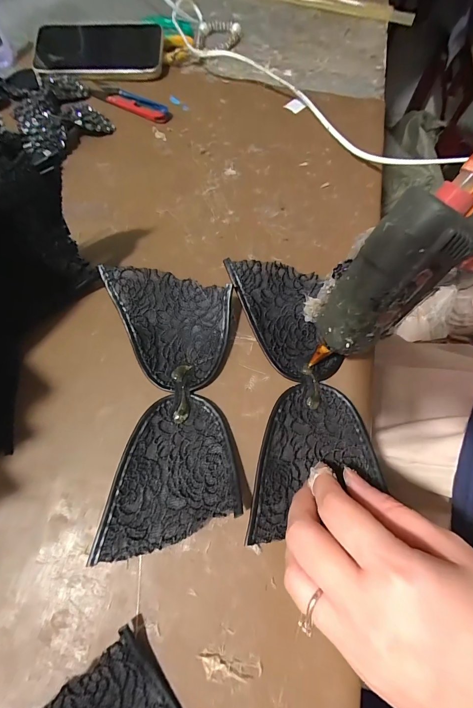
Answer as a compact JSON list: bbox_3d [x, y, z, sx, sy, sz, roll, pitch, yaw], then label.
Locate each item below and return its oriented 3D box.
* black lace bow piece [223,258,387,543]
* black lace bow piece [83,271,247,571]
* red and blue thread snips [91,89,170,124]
[{"bbox_3d":[0.045,0.019,0.238,0.086,0.028,0.198,-5,73,-4],"label":"black lace bow piece"},{"bbox_3d":[-0.048,0.028,0.231,0.091,0.028,0.192,-4,67,-3],"label":"black lace bow piece"},{"bbox_3d":[-0.125,-0.299,0.378,0.108,0.007,0.028,30,70,11],"label":"red and blue thread snips"}]

